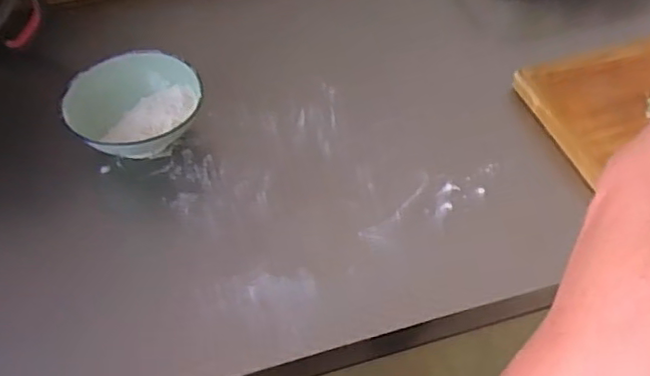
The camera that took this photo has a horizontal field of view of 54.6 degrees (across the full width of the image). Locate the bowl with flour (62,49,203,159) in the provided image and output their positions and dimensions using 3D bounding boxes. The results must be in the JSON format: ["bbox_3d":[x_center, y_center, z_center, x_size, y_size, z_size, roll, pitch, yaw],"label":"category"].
[{"bbox_3d":[-0.221,-0.090,0.750,0.150,0.077,0.145,0,50,1],"label":"bowl with flour"}]

